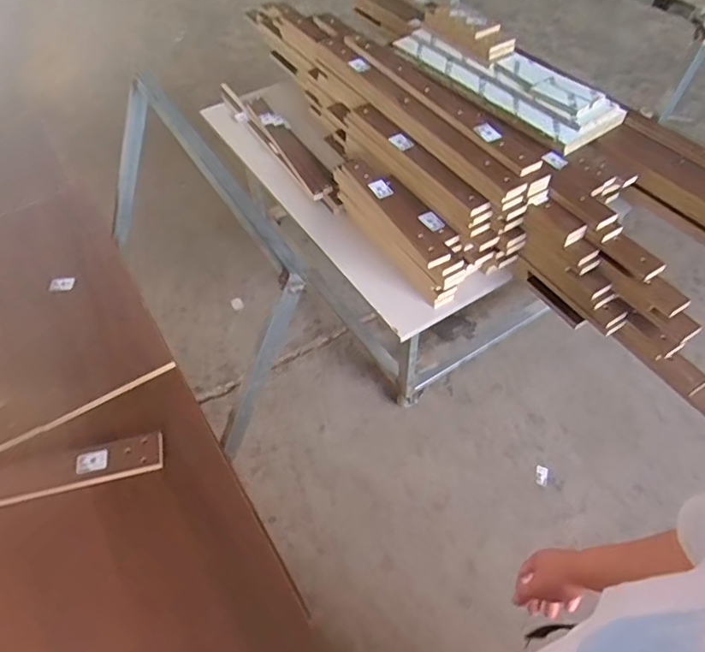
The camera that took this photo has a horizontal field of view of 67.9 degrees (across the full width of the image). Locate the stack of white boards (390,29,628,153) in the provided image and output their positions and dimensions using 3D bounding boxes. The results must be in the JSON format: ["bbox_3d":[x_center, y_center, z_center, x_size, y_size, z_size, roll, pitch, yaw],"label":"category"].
[{"bbox_3d":[0.404,-0.726,1.508,0.707,0.104,0.186,36,62,26],"label":"stack of white boards"}]

